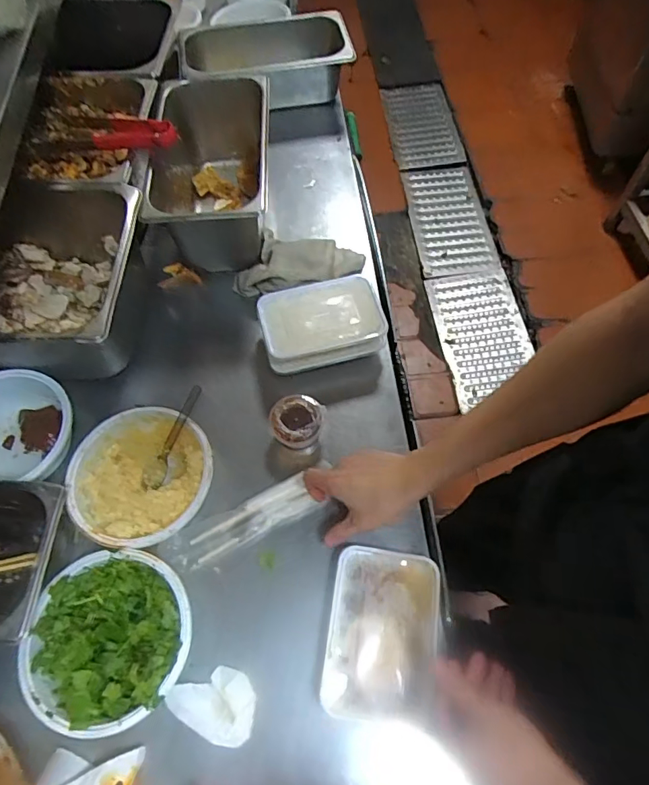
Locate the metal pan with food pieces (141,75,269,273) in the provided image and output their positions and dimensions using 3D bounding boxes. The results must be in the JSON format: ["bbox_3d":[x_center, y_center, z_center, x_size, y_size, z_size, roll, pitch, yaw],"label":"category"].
[{"bbox_3d":[-0.185,-0.345,0.803,0.196,0.141,0.326,-3,63,0],"label":"metal pan with food pieces"}]

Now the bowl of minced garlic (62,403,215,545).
[{"bbox_3d":[-0.224,0.104,0.610,0.163,0.047,0.168,-1,63,1],"label":"bowl of minced garlic"}]

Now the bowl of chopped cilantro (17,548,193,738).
[{"bbox_3d":[-0.224,0.260,0.524,0.163,0.051,0.166,-1,63,1],"label":"bowl of chopped cilantro"}]

